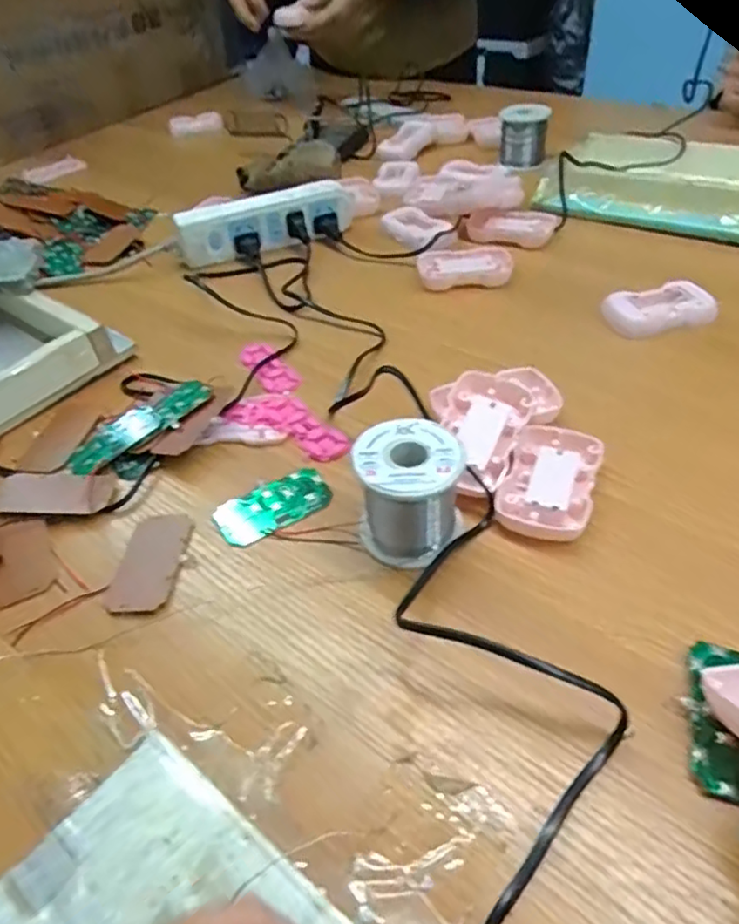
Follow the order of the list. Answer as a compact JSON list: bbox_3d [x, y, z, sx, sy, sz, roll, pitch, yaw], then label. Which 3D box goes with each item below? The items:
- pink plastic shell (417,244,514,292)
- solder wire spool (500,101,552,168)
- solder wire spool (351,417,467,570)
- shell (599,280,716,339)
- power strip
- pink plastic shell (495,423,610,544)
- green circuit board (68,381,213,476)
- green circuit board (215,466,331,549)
[{"bbox_3d":[0.094,-0.193,0.620,0.091,0.011,0.068,-5,44,2],"label":"pink plastic shell"},{"bbox_3d":[0.200,-0.423,0.818,0.057,0.064,0.057,7,45,14],"label":"solder wire spool"},{"bbox_3d":[0.024,0.018,0.371,0.060,0.062,0.059,-4,44,3],"label":"solder wire spool"},{"bbox_3d":[0.246,-0.132,0.538,0.081,0.019,0.044,-10,44,-3],"label":"shell"},{"bbox_3d":[-0.107,-0.260,0.683,0.197,0.049,0.038,-22,46,-15],"label":"power strip"},{"bbox_3d":[0.115,0.011,0.400,0.054,0.013,0.090,15,48,22],"label":"pink plastic shell"},{"bbox_3d":[-0.172,-0.029,0.474,0.112,0.005,0.042,-35,51,-15],"label":"green circuit board"},{"bbox_3d":[-0.062,0.029,0.413,0.074,0.006,0.038,-27,47,-20],"label":"green circuit board"}]

